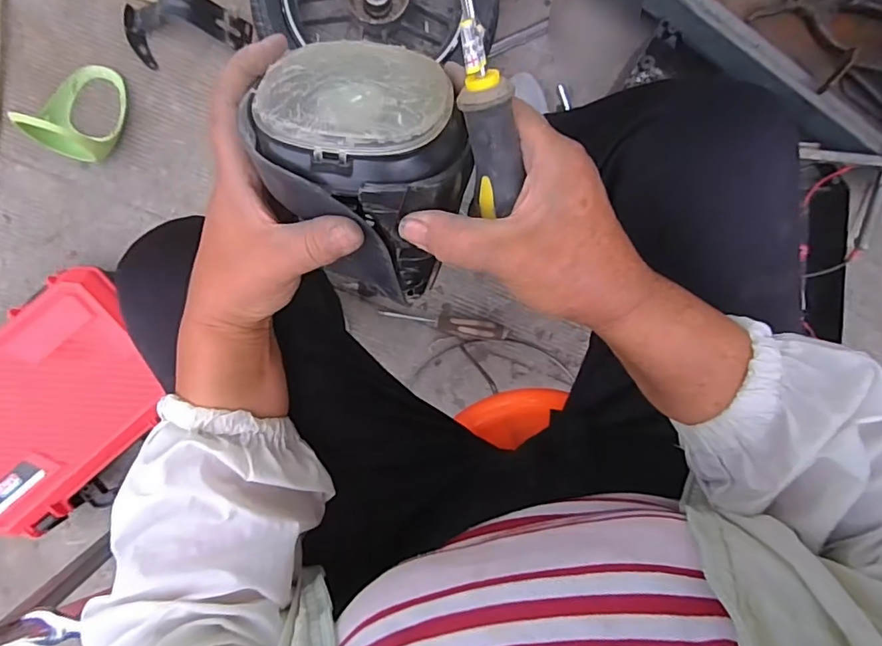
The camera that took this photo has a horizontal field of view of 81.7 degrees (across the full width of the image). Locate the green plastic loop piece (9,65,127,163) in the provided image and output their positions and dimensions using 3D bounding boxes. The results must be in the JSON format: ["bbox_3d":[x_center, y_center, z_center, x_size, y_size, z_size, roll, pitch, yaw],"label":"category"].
[{"bbox_3d":[-0.555,-0.325,0.766,0.114,0.101,0.151,8,94,-5],"label":"green plastic loop piece"}]

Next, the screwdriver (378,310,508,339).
[{"bbox_3d":[0.008,0.003,0.851,0.214,0.028,0.029,6,97,0],"label":"screwdriver"}]

